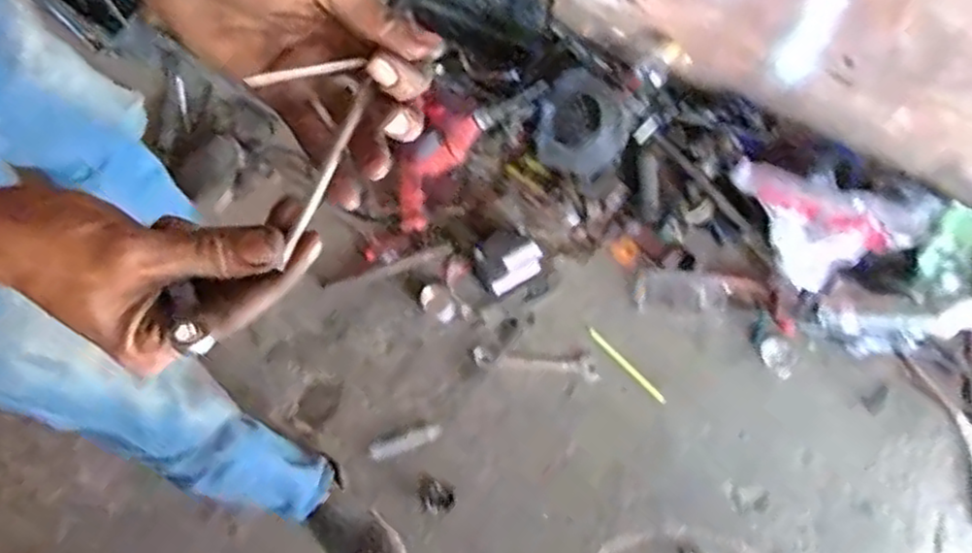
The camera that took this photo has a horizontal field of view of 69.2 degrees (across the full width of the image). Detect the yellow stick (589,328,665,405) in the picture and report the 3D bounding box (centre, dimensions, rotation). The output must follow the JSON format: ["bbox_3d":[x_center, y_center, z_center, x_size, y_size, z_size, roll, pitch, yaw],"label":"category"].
[{"bbox_3d":[0.256,0.162,1.285,0.015,0.004,0.183,-42,77,-11],"label":"yellow stick"}]

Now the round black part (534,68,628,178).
[{"bbox_3d":[0.177,-0.279,1.306,0.166,0.027,0.181,1,107,4],"label":"round black part"}]

